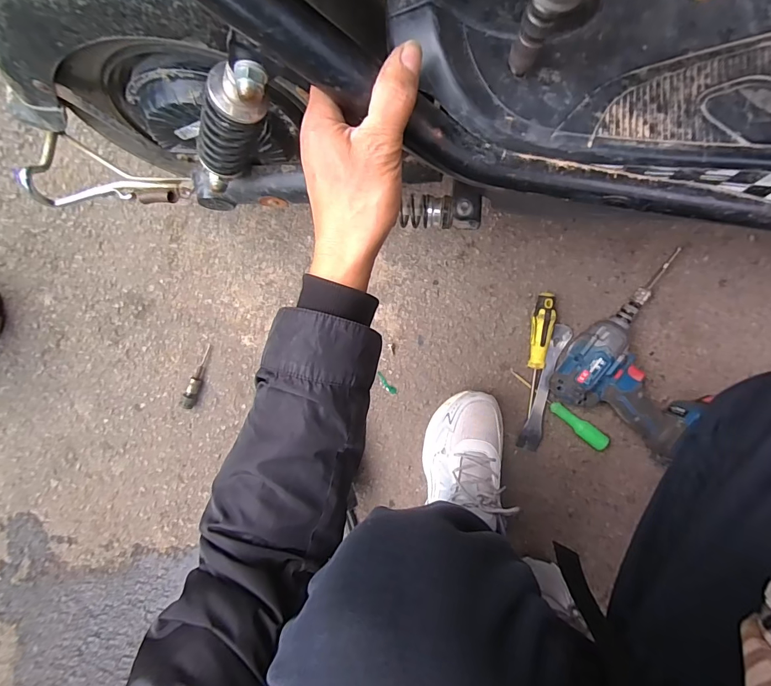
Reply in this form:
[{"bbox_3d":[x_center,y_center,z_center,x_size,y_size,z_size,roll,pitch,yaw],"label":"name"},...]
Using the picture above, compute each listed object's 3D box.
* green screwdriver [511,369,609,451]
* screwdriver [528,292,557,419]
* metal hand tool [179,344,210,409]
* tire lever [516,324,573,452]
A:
[{"bbox_3d":[0.262,0.100,0.604,0.170,0.022,0.025,38,97,1],"label":"green screwdriver"},{"bbox_3d":[0.227,0.018,0.598,0.029,0.033,0.184,7,96,5],"label":"screwdriver"},{"bbox_3d":[-0.306,0.058,0.650,0.022,0.013,0.111,25,97,3],"label":"metal hand tool"},{"bbox_3d":[0.247,0.071,0.612,0.031,0.013,0.198,15,96,4],"label":"tire lever"}]

